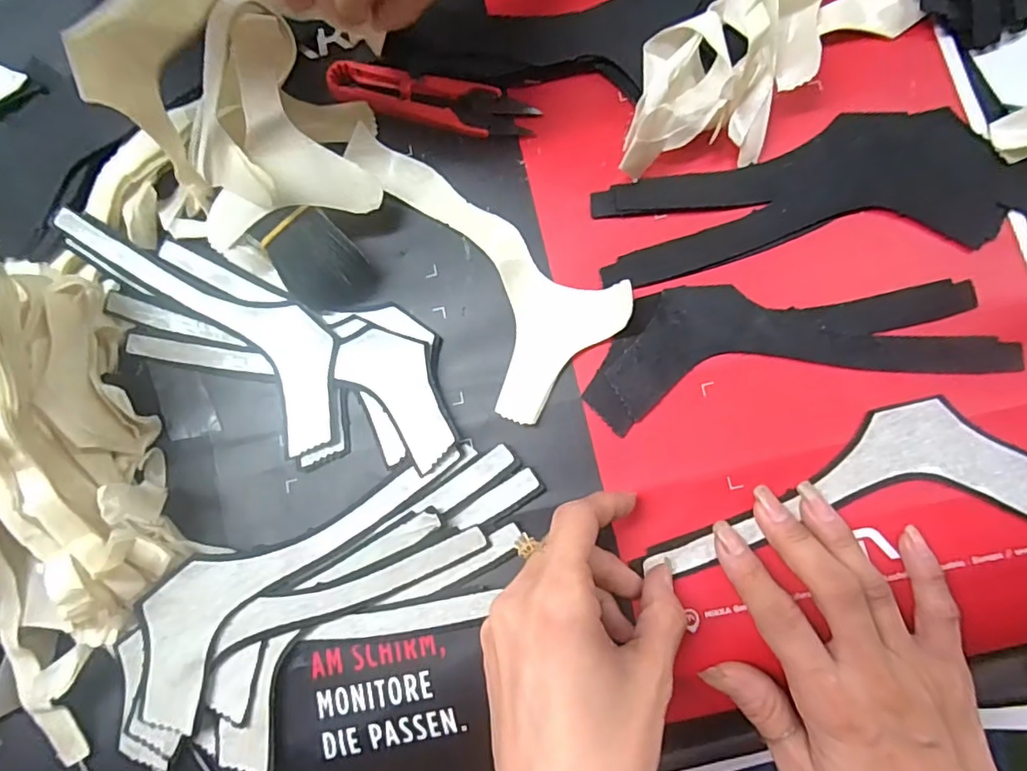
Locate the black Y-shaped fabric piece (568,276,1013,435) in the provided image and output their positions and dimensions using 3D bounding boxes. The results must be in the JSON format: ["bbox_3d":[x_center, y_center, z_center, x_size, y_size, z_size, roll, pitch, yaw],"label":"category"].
[{"bbox_3d":[0.135,-0.019,0.277,0.193,0.004,0.066,-4,82,5],"label":"black Y-shaped fabric piece"}]

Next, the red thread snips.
[{"bbox_3d":[-0.046,-0.156,0.312,0.114,0.008,0.029,10,83,6],"label":"red thread snips"}]

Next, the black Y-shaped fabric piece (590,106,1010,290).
[{"bbox_3d":[0.141,-0.096,0.289,0.195,0.004,0.069,-9,82,4],"label":"black Y-shaped fabric piece"}]

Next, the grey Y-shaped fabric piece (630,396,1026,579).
[{"bbox_3d":[0.146,0.046,0.266,0.180,0.005,0.059,-11,78,6],"label":"grey Y-shaped fabric piece"}]

